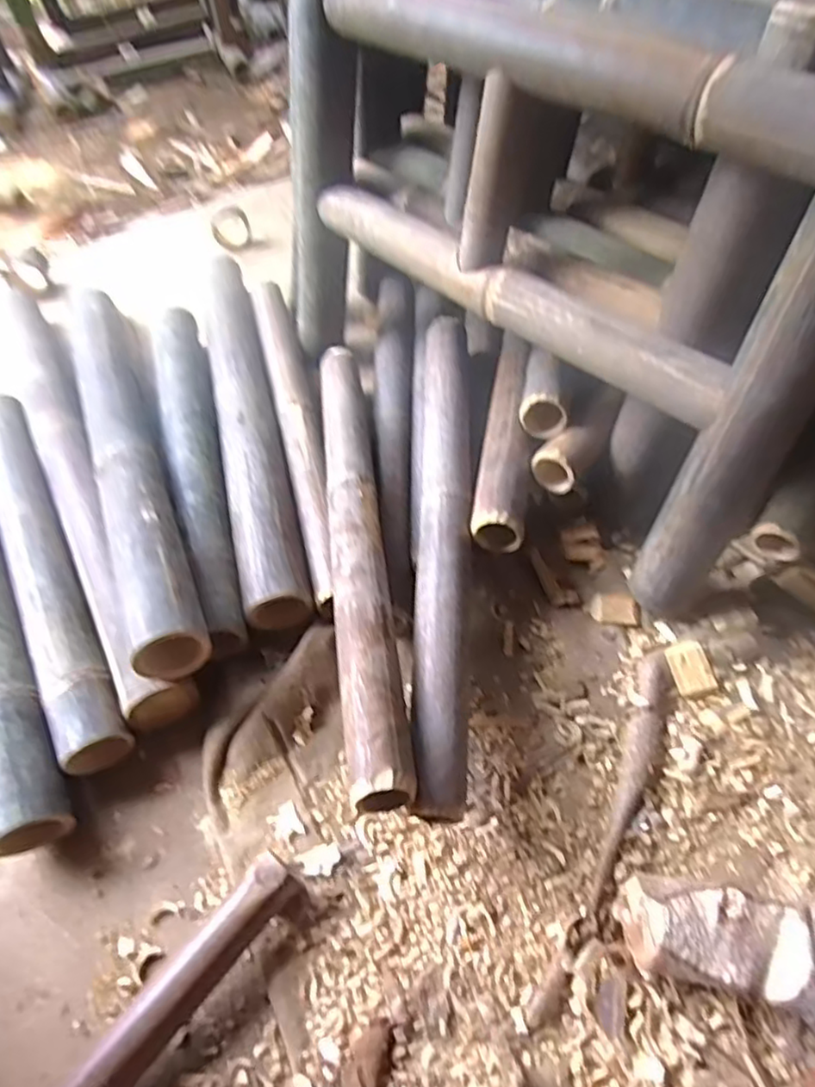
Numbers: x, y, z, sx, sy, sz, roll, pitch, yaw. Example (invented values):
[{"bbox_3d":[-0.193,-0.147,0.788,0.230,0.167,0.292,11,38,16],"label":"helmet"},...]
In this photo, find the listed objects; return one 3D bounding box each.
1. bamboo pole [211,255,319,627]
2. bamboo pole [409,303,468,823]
[{"bbox_3d":[-0.226,-0.197,0.911,0.082,0.053,0.713,-14,55,-4],"label":"bamboo pole"},{"bbox_3d":[0.034,-0.029,0.721,0.064,0.043,0.628,0,56,5],"label":"bamboo pole"}]

